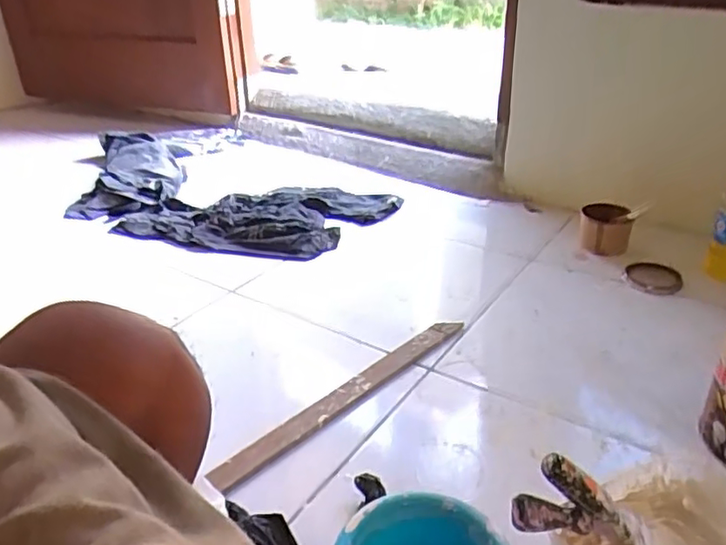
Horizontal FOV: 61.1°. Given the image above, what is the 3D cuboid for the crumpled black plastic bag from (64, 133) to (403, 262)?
[{"bbox_3d":[-0.390,-0.242,1.532,0.934,0.052,0.583,16,33,29],"label":"crumpled black plastic bag"}]

